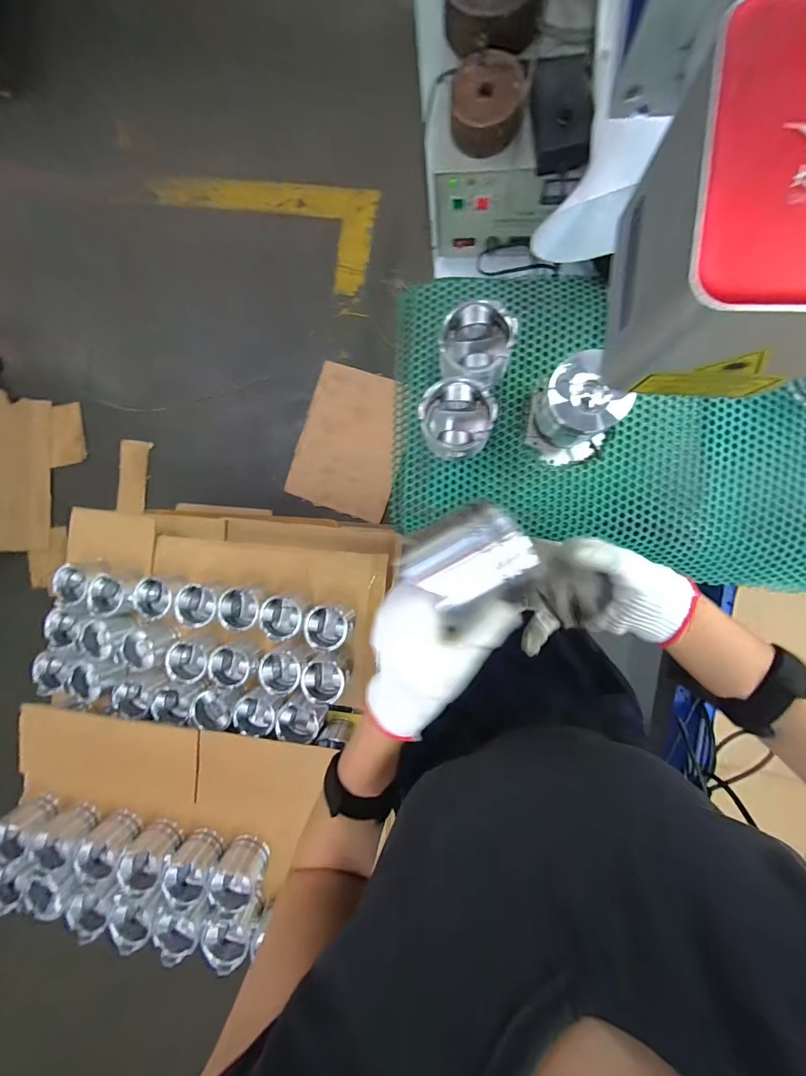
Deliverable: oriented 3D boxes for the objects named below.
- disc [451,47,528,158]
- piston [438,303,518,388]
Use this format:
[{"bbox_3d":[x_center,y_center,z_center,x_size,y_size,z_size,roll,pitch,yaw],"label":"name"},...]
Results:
[{"bbox_3d":[0.087,-0.444,0.396,0.071,0.039,0.075,0,91,7],"label":"disc"},{"bbox_3d":[0.097,-0.252,0.509,0.091,0.075,0.084,0,91,7],"label":"piston"}]

